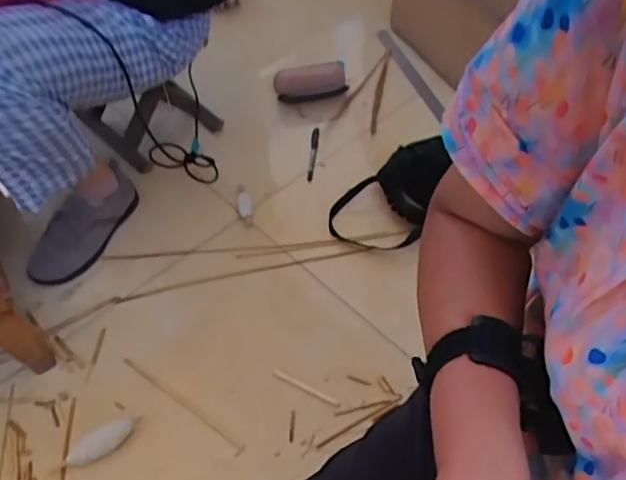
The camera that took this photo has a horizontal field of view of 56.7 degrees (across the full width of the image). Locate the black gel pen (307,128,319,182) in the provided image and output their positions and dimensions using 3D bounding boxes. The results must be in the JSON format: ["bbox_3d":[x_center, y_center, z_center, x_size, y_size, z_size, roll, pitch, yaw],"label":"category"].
[{"bbox_3d":[0.001,-0.182,1.172,0.015,0.019,0.148,4,52,2],"label":"black gel pen"}]

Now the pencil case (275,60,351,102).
[{"bbox_3d":[-0.007,-0.348,1.285,0.162,0.047,0.081,-14,52,-9],"label":"pencil case"}]

